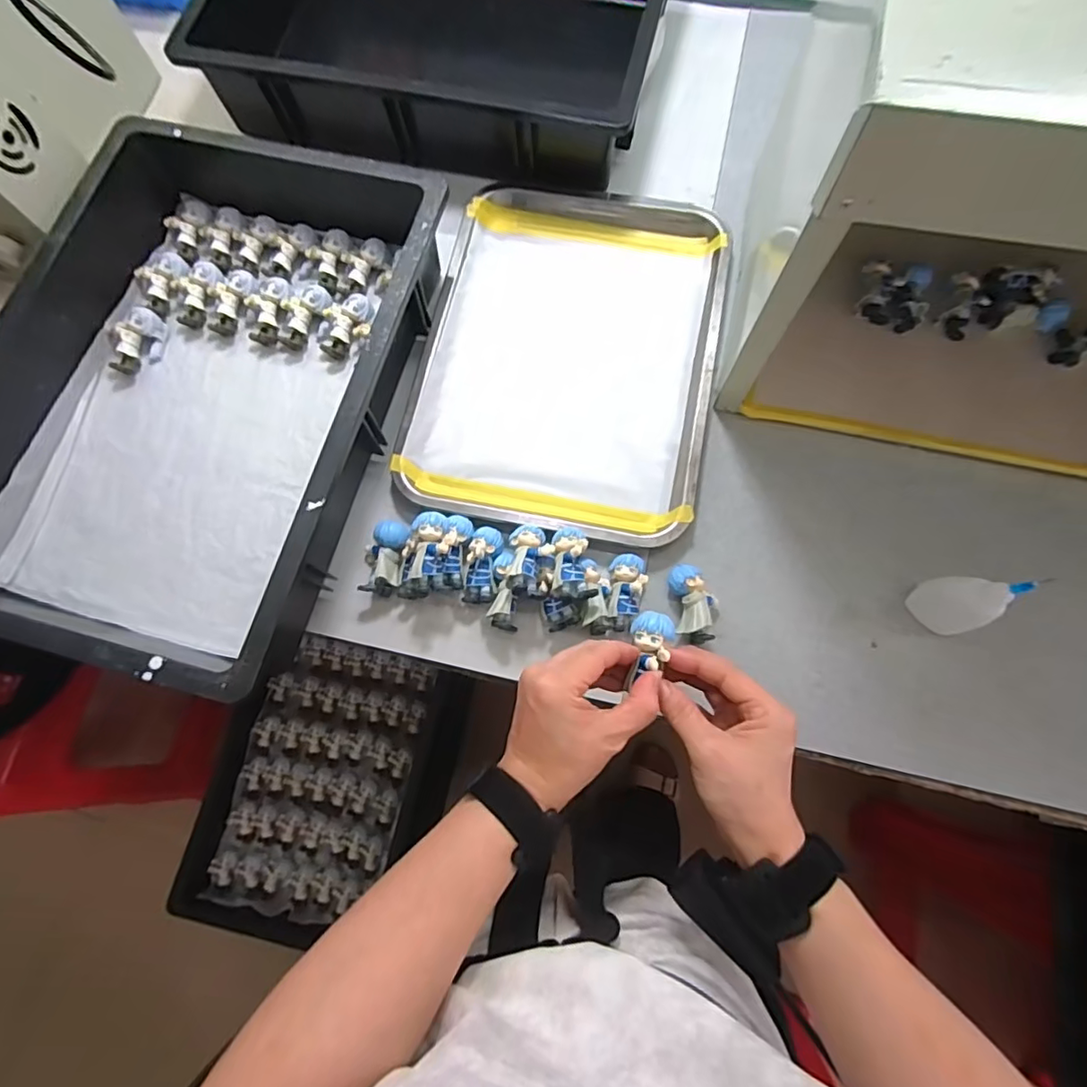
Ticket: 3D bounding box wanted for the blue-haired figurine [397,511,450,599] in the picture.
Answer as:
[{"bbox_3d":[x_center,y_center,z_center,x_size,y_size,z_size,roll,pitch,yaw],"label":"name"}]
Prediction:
[{"bbox_3d":[-0.099,0.013,0.451,0.031,0.029,0.077,20,103,6],"label":"blue-haired figurine"}]

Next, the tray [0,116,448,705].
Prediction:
[{"bbox_3d":[-0.283,-0.132,0.474,0.306,0.100,0.444,14,76,6],"label":"tray"}]

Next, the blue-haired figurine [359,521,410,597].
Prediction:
[{"bbox_3d":[-0.135,0.013,0.473,0.036,0.024,0.061,10,76,5],"label":"blue-haired figurine"}]

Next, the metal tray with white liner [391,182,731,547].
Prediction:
[{"bbox_3d":[0.026,-0.182,0.527,0.256,0.039,0.355,11,77,4],"label":"metal tray with white liner"}]

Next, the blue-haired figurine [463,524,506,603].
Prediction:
[{"bbox_3d":[-0.049,0.017,0.464,0.027,0.032,0.063,7,76,4],"label":"blue-haired figurine"}]

